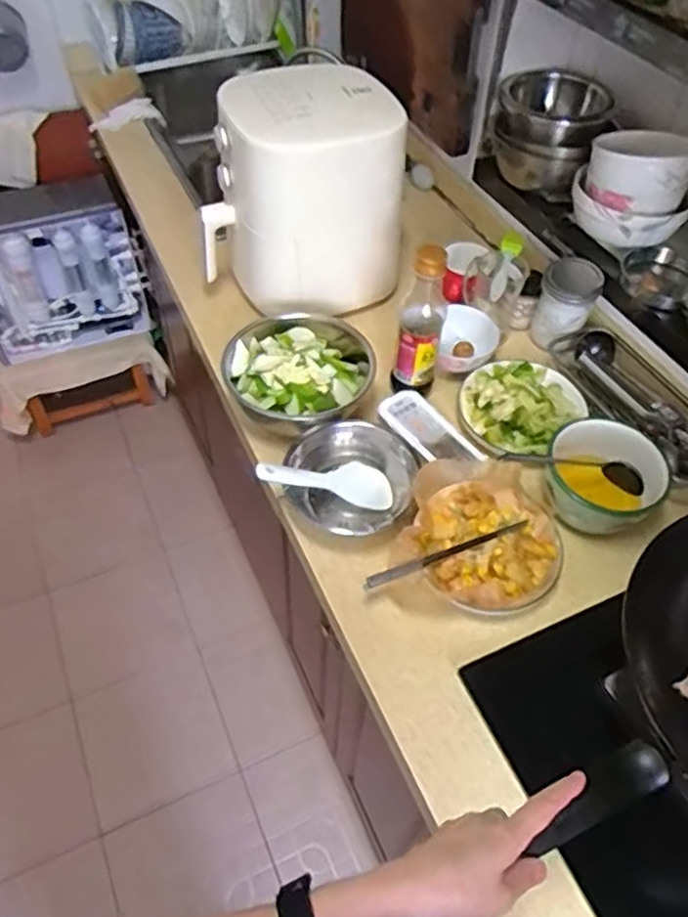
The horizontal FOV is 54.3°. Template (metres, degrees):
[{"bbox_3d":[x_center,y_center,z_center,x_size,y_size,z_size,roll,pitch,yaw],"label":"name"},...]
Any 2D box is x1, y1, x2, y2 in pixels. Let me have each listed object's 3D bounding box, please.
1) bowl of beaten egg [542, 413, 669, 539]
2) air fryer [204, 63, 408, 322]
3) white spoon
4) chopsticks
[{"bbox_3d":[0.320,0.027,0.842,0.121,0.093,0.134,-25,57,-20],"label":"bowl of beaten egg"},{"bbox_3d":[-0.057,-0.391,1.013,0.278,0.275,0.217,10,53,6],"label":"air fryer"},{"bbox_3d":[-0.023,0.027,0.842,0.176,0.016,0.062,8,49,-24],"label":"white spoon"},{"bbox_3d":[0.126,0.109,0.797,0.219,0.014,0.017,-20,56,-17],"label":"chopsticks"}]

